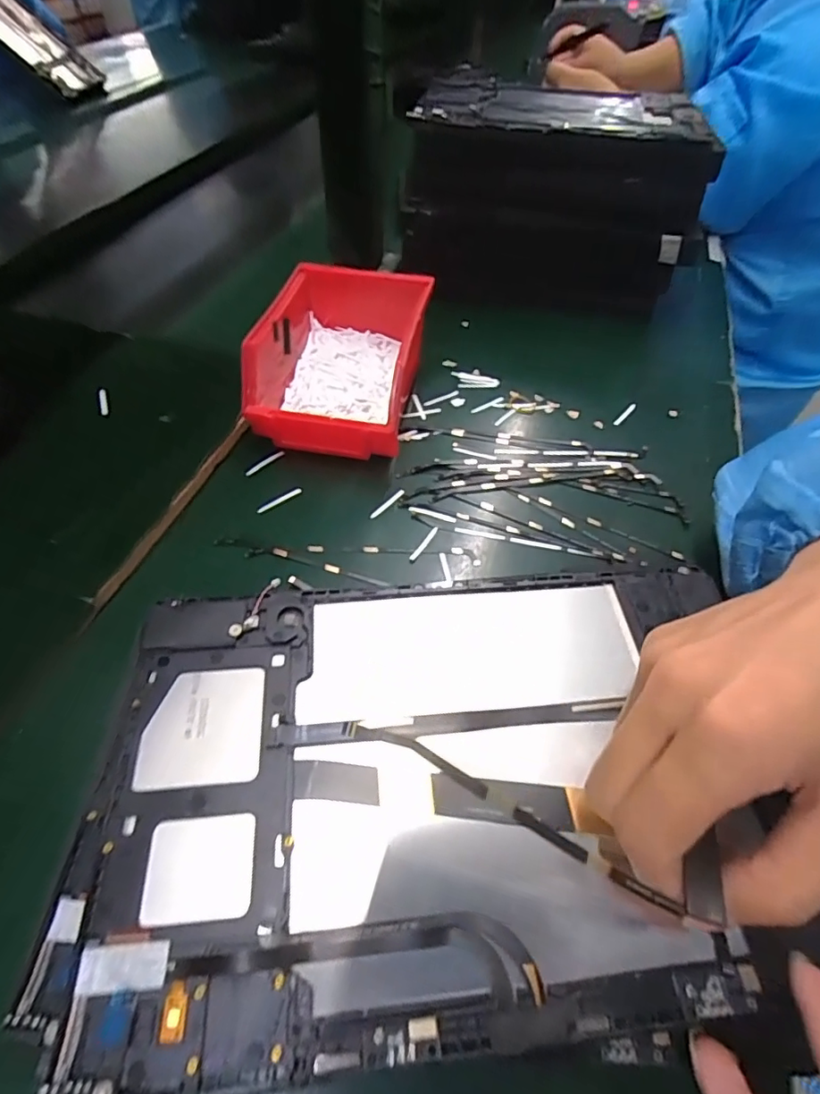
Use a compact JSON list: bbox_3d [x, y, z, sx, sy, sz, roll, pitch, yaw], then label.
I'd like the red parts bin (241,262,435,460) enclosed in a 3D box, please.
[{"bbox_3d":[-0.050,-0.132,0.391,0.114,0.079,0.140,11,52,8],"label":"red parts bin"}]

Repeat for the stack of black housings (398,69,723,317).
[{"bbox_3d":[0.130,-0.317,0.500,0.250,0.150,0.134,13,52,9],"label":"stack of black housings"}]

